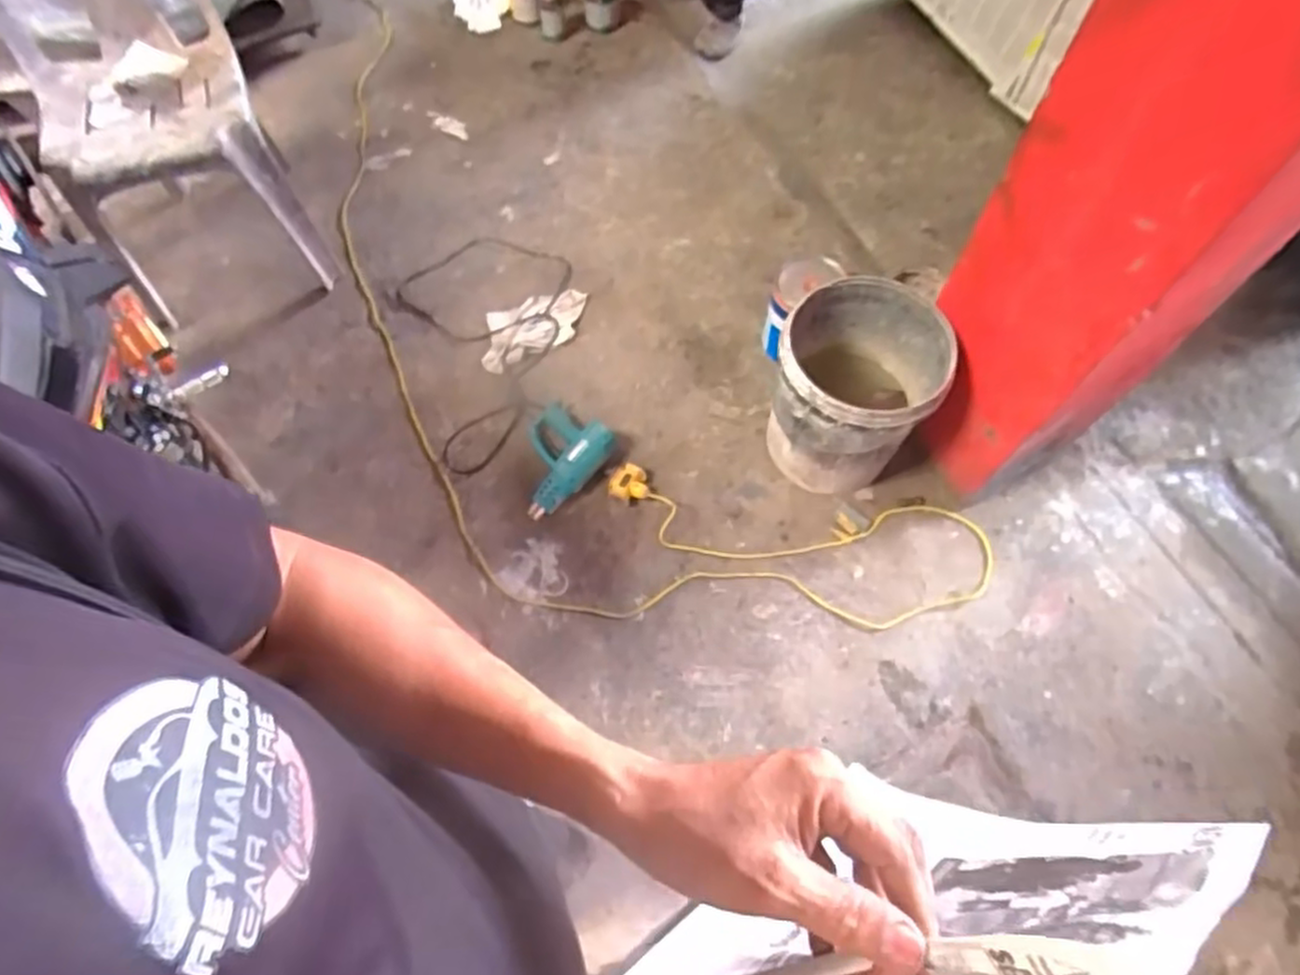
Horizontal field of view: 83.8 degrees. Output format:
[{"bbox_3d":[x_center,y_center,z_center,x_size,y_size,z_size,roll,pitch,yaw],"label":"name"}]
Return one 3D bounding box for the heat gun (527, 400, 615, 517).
[{"bbox_3d":[-0.211,-0.071,1.567,0.234,0.093,0.199,-42,72,-17],"label":"heat gun"}]

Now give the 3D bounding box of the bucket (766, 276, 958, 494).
[{"bbox_3d":[0.398,-0.201,1.460,0.293,0.343,0.310,0,64,0],"label":"bucket"}]

